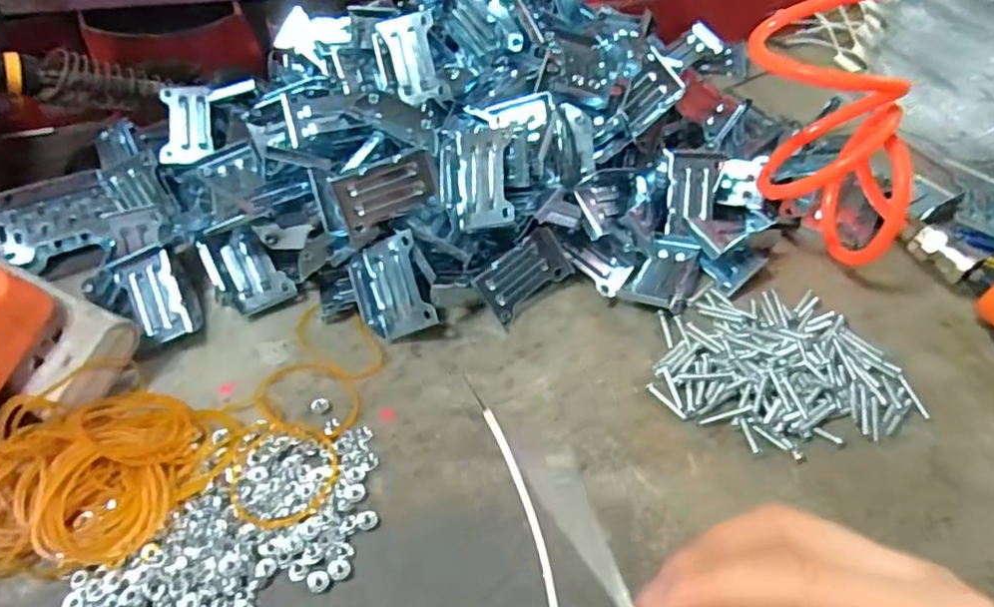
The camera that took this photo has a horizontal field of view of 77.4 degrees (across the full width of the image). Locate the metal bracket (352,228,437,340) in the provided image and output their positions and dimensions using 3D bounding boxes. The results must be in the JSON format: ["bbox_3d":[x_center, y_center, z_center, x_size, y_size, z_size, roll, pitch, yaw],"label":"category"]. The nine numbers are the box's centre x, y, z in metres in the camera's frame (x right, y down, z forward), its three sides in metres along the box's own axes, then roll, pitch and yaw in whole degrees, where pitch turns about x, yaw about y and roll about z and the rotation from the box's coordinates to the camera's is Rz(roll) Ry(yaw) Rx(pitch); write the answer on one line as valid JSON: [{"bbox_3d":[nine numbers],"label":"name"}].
[{"bbox_3d":[-0.063,-0.011,0.366,0.040,0.017,0.059,-17,83,-5],"label":"metal bracket"}]

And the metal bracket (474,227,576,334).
[{"bbox_3d":[0.015,-0.017,0.382,0.057,0.036,0.010,-38,20,-13],"label":"metal bracket"}]

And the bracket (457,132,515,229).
[{"bbox_3d":[-0.008,-0.073,0.360,0.036,0.007,0.058,-5,81,30],"label":"bracket"}]

